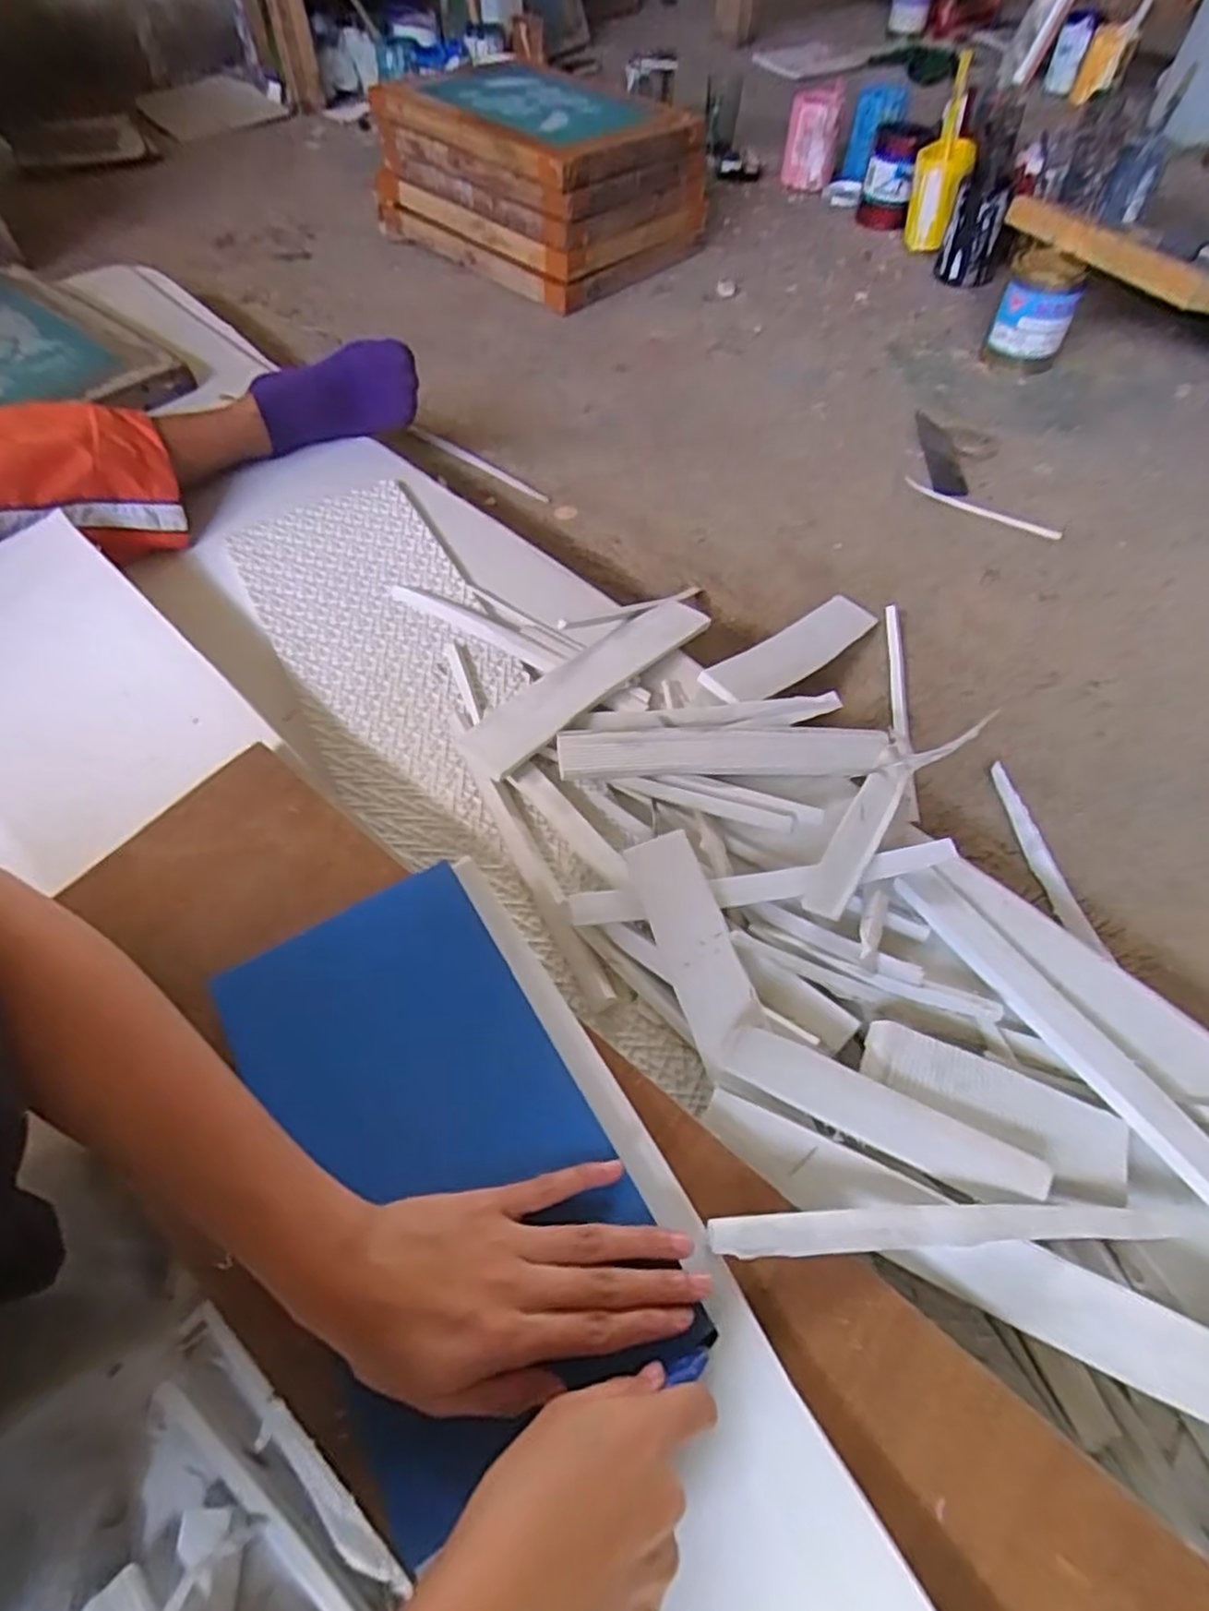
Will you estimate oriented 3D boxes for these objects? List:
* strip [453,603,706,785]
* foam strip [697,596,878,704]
[{"bbox_3d":[-0.009,-0.116,0.656,0.064,0.017,0.280,35,55,27],"label":"strip"},{"bbox_3d":[0.194,-0.158,0.744,0.056,0.008,0.276,45,50,13],"label":"foam strip"}]

